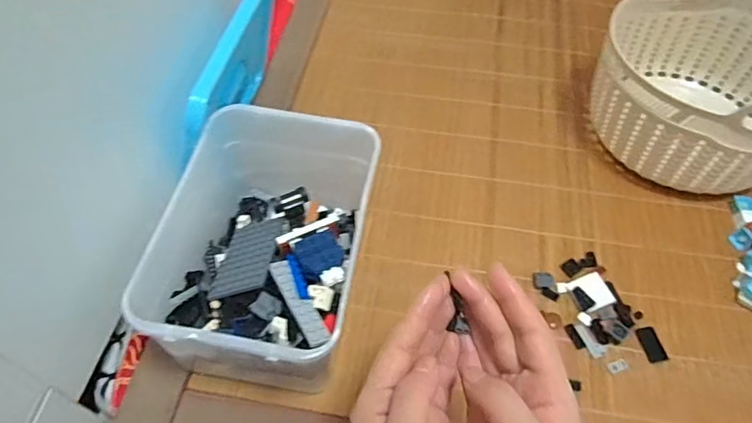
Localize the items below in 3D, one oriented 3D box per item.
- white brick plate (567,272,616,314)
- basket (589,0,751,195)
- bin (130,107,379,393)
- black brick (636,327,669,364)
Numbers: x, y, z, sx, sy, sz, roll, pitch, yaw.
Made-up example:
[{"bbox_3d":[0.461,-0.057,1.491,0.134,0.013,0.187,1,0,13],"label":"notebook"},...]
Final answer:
[{"bbox_3d":[0.198,0.074,0.489,0.030,0.008,0.033,-17,57,-12],"label":"white brick plate"},{"bbox_3d":[0.346,-0.132,0.558,0.208,0.141,0.220,34,61,21],"label":"basket"},{"bbox_3d":[-0.087,0.034,0.453,0.147,0.118,0.210,8,55,5],"label":"bin"},{"bbox_3d":[0.241,0.116,0.464,0.018,0.006,0.030,-9,55,-7],"label":"black brick"}]

